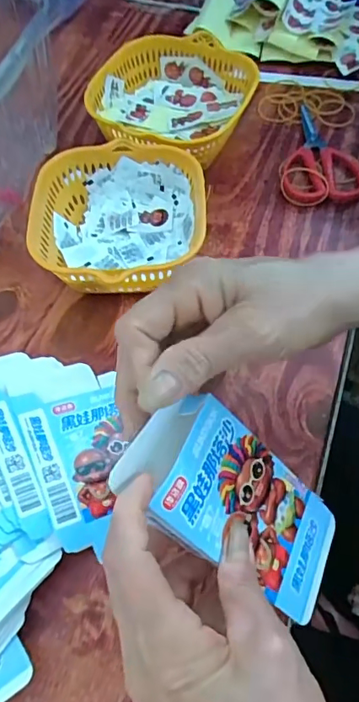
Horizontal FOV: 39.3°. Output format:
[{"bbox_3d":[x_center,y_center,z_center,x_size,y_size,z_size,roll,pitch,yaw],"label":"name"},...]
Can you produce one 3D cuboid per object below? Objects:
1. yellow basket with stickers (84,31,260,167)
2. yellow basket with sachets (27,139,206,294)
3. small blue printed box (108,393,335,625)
[{"bbox_3d":[-0.009,-0.232,0.491,0.139,0.070,0.150,20,63,12],"label":"yellow basket with stickers"},{"bbox_3d":[-0.048,-0.101,0.423,0.135,0.066,0.137,-7,61,-3],"label":"yellow basket with sachets"},{"bbox_3d":[0.031,0.077,0.259,0.133,0.019,0.066,39,63,-20],"label":"small blue printed box"}]

